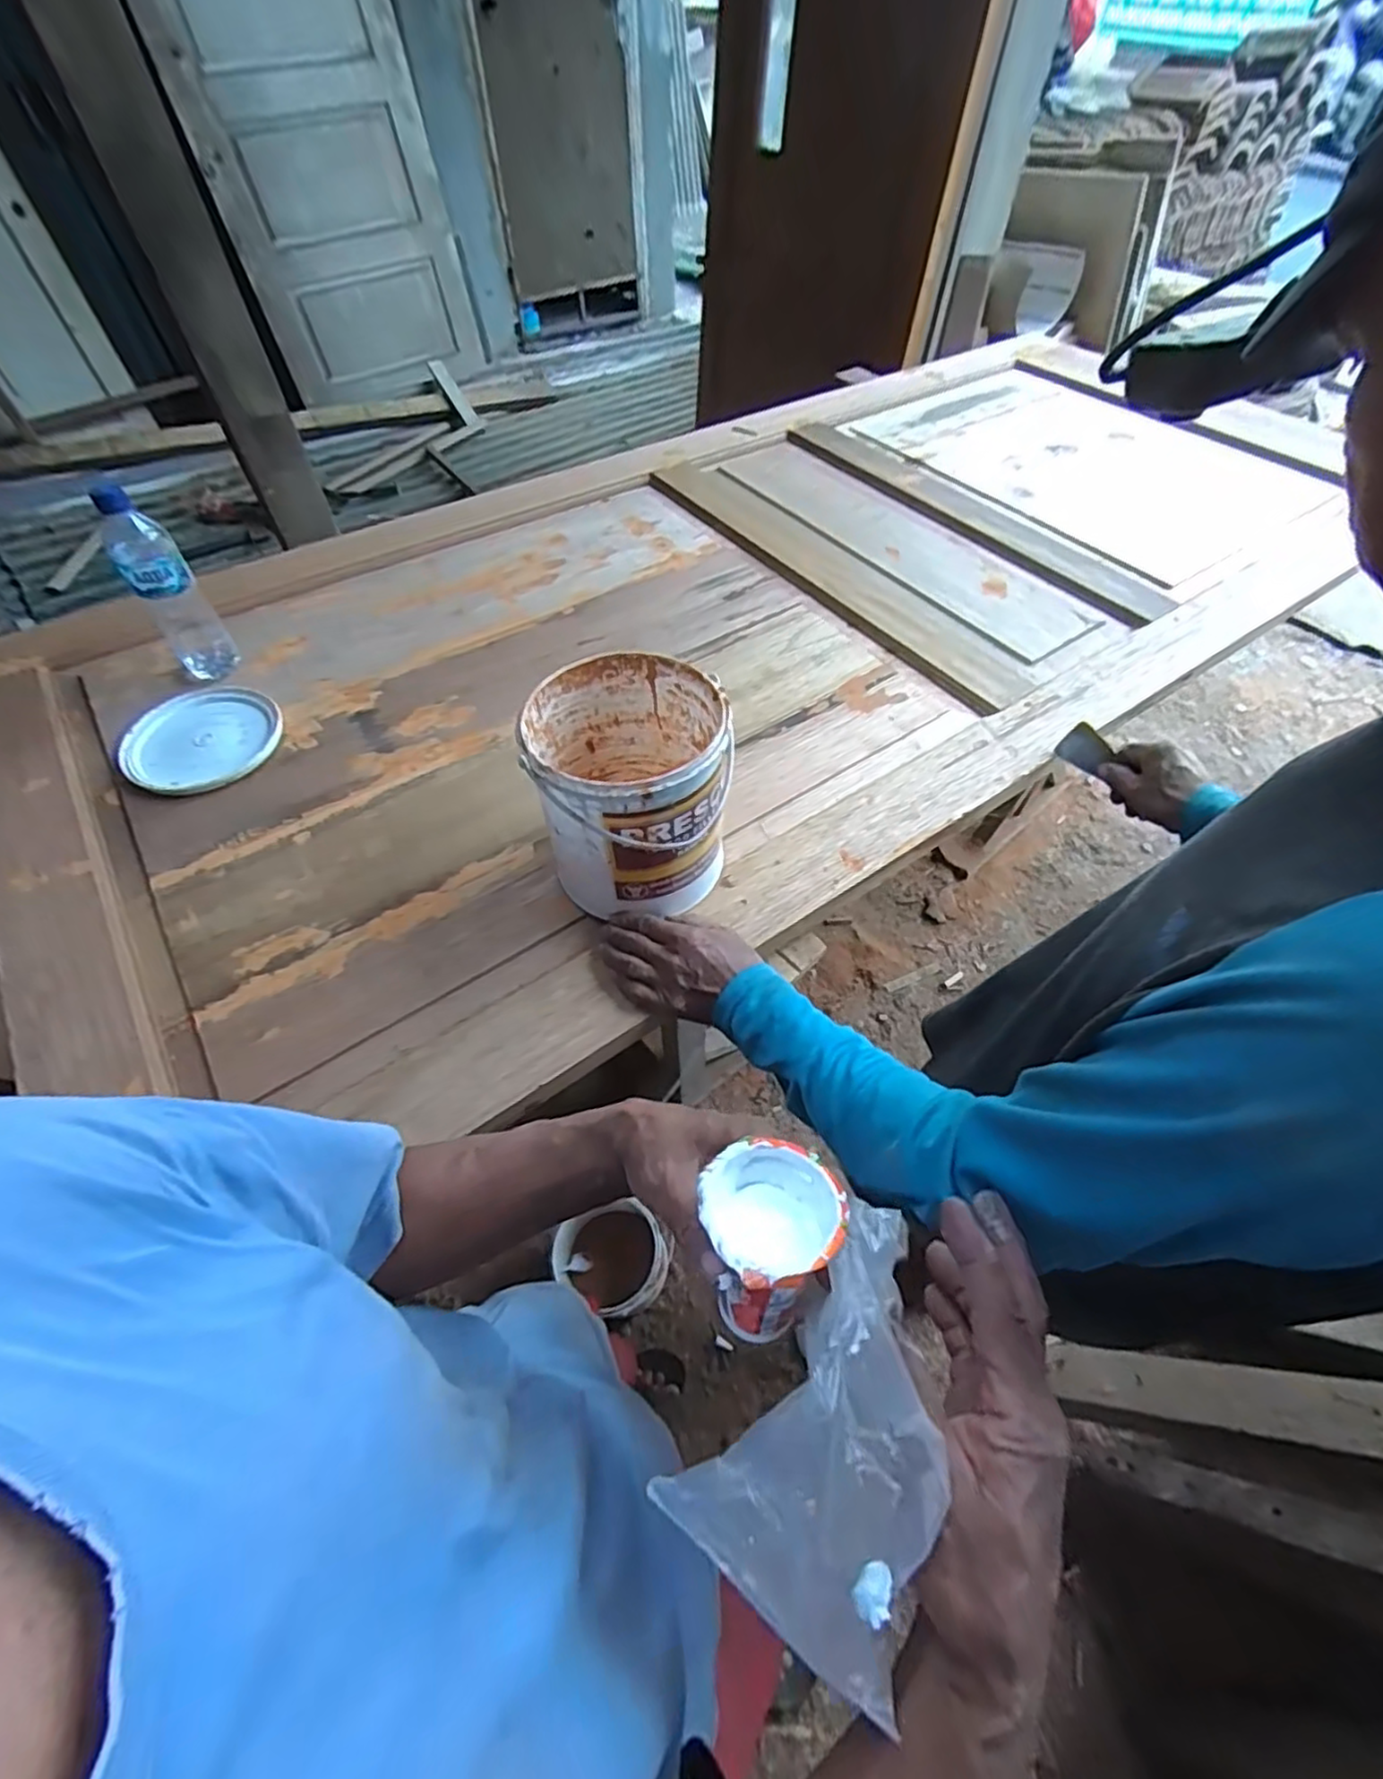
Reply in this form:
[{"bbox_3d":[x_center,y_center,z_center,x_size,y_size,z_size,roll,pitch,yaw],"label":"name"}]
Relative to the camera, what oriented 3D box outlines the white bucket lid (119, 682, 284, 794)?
[{"bbox_3d":[-0.585,-0.185,0.825,0.164,0.014,0.174,0,57,0],"label":"white bucket lid"}]

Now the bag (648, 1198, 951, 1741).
[{"bbox_3d":[0.072,0.229,0.291,0.099,0.055,0.150,33,62,19],"label":"bag"}]

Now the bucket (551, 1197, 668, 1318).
[{"bbox_3d":[-0.138,0.645,1.221,0.191,0.186,0.165,27,59,19],"label":"bucket"}]

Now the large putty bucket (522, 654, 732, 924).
[{"bbox_3d":[-0.056,-0.094,0.665,0.178,0.199,0.180,0,57,0],"label":"large putty bucket"}]

